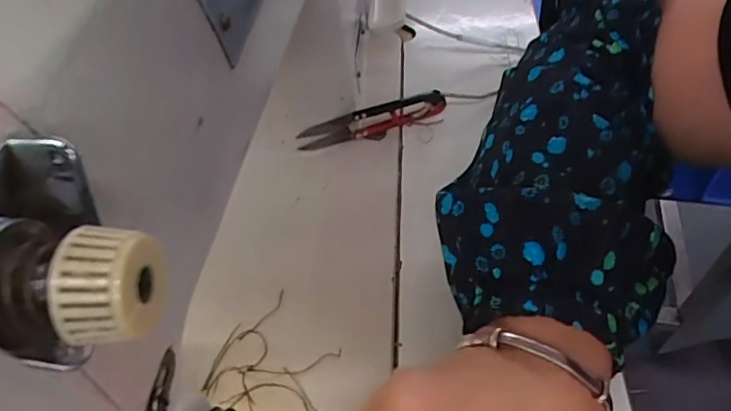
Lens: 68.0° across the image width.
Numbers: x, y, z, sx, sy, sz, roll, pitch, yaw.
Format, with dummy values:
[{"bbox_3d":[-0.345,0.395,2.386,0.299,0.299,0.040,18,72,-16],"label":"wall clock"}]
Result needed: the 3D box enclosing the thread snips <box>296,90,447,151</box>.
[{"bbox_3d":[0.006,-0.057,0.376,0.104,0.025,0.010,-20,52,-11],"label":"thread snips"}]

